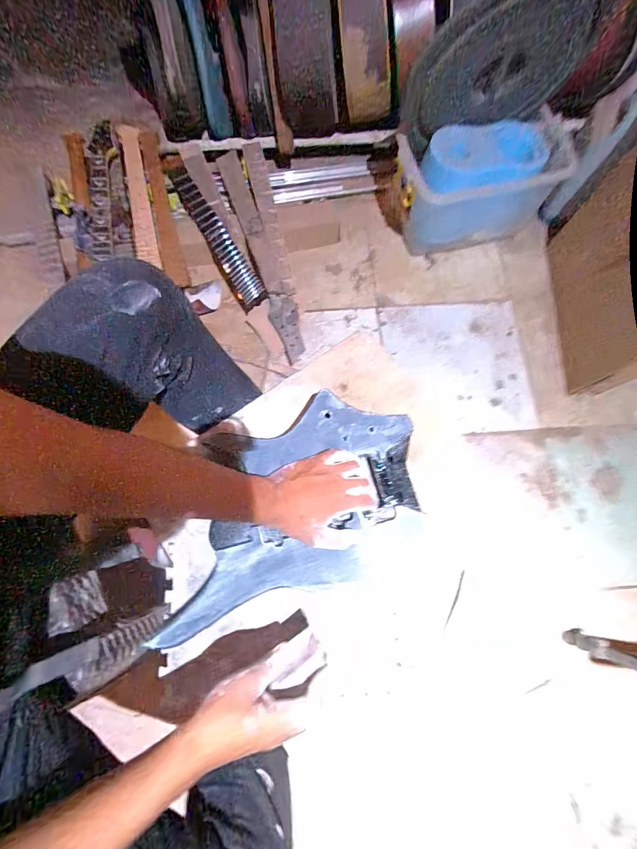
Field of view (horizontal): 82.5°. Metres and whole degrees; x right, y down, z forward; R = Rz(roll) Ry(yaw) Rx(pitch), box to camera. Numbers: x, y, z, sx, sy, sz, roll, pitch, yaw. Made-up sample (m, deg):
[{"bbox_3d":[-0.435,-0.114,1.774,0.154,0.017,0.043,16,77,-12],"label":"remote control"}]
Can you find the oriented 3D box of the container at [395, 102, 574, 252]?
[{"bbox_3d":[0.424,-0.667,1.037,0.398,0.231,0.199,-6,75,-2],"label":"container"}]

